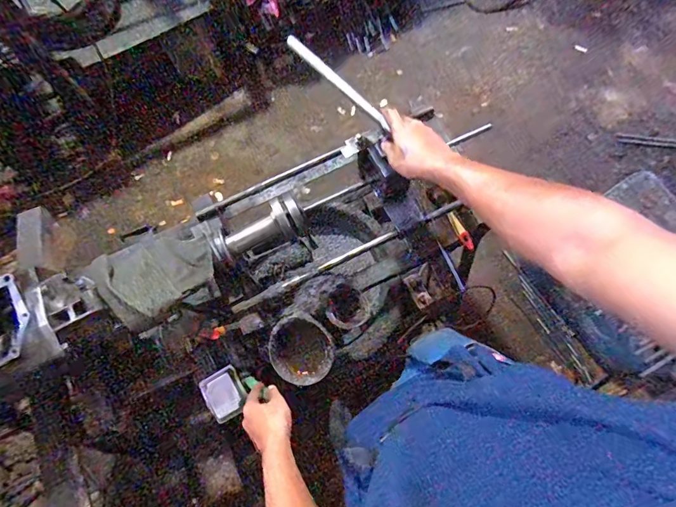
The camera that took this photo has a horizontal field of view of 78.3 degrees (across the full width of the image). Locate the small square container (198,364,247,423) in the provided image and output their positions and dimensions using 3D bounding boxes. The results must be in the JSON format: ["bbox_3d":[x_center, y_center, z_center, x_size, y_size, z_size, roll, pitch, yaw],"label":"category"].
[{"bbox_3d":[-0.212,0.263,0.778,0.075,0.026,0.086,-31,79,-9],"label":"small square container"}]

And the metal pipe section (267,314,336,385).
[{"bbox_3d":[-0.071,0.179,0.791,0.134,0.035,0.119,45,86,-8],"label":"metal pipe section"}]

